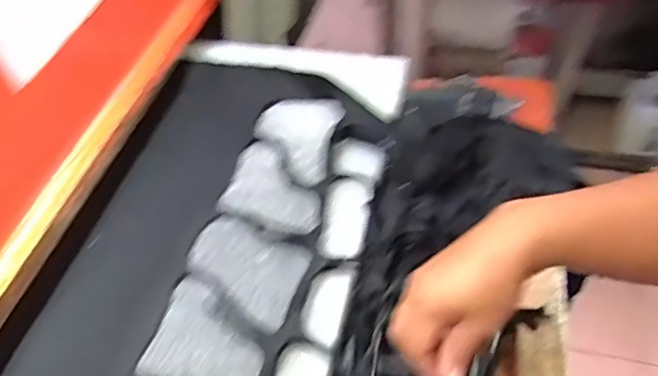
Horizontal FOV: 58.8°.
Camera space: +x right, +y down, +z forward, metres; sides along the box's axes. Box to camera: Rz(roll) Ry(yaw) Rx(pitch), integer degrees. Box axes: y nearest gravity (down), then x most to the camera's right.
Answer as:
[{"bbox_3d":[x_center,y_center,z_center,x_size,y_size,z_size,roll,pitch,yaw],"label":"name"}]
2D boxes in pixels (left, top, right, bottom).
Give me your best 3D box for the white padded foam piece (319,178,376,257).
[{"bbox_3d":[0.017,0.032,0.634,0.050,0.016,0.095,6,52,13],"label":"white padded foam piece"}]

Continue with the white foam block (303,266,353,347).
[{"bbox_3d":[-0.003,0.110,0.559,0.038,0.010,0.083,6,52,13],"label":"white foam block"}]

